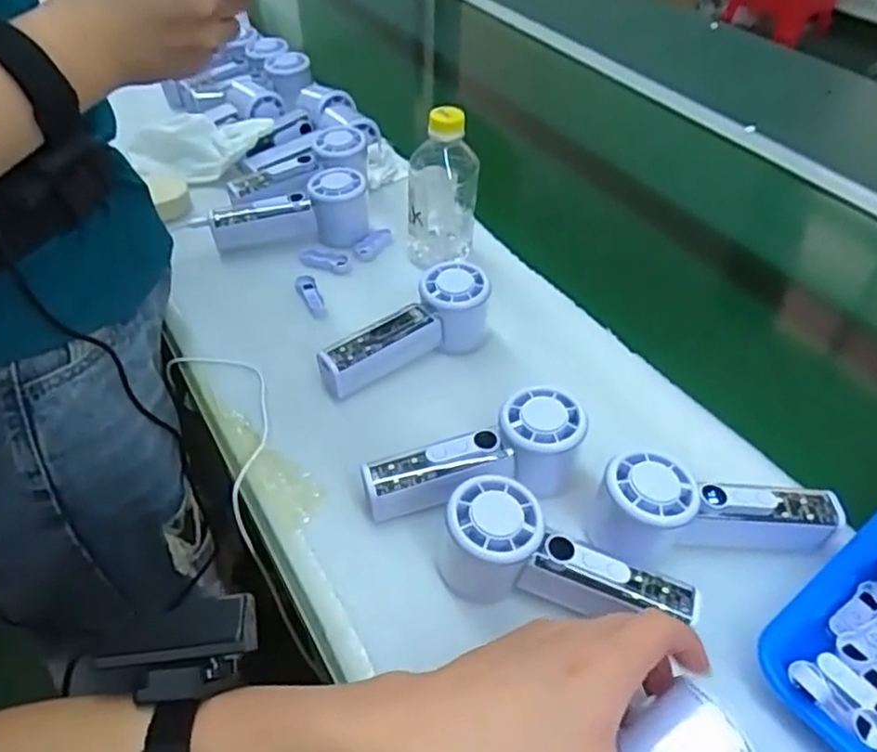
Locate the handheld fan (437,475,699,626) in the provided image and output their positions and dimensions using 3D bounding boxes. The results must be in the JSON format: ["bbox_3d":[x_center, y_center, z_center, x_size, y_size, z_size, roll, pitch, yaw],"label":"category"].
[{"bbox_3d":[0.076,0.110,0.410,0.151,0.061,0.055,10,46,7],"label":"handheld fan"}]

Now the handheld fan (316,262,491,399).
[{"bbox_3d":[-0.030,-0.038,0.555,0.145,0.062,0.051,-21,50,-21],"label":"handheld fan"}]

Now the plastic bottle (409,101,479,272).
[{"bbox_3d":[0.004,-0.170,0.627,0.064,0.152,0.057,2,46,0],"label":"plastic bottle"}]

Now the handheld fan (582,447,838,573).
[{"bbox_3d":[0.179,0.087,0.440,0.158,0.061,0.055,-2,46,-4],"label":"handheld fan"}]

